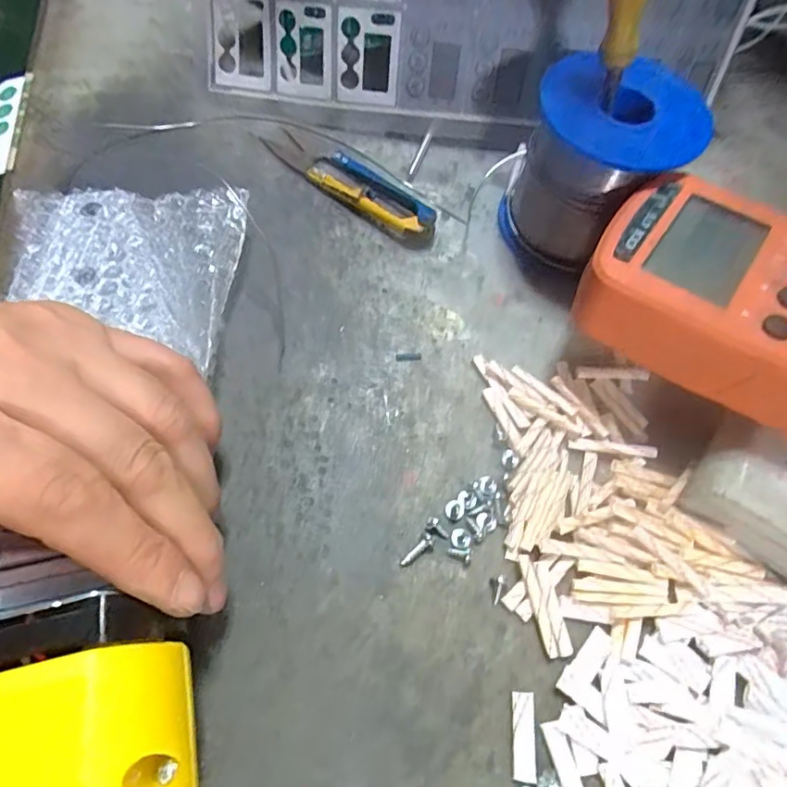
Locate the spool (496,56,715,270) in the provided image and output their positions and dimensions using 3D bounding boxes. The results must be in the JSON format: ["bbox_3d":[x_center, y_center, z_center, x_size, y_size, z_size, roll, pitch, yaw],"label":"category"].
[{"bbox_3d":[0.086,-0.097,0.230,0.063,0.065,0.064,29,66,11],"label":"spool"}]

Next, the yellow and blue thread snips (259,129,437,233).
[{"bbox_3d":[-0.020,-0.102,0.255,0.093,0.011,0.023,36,67,14],"label":"yellow and blue thread snips"}]

